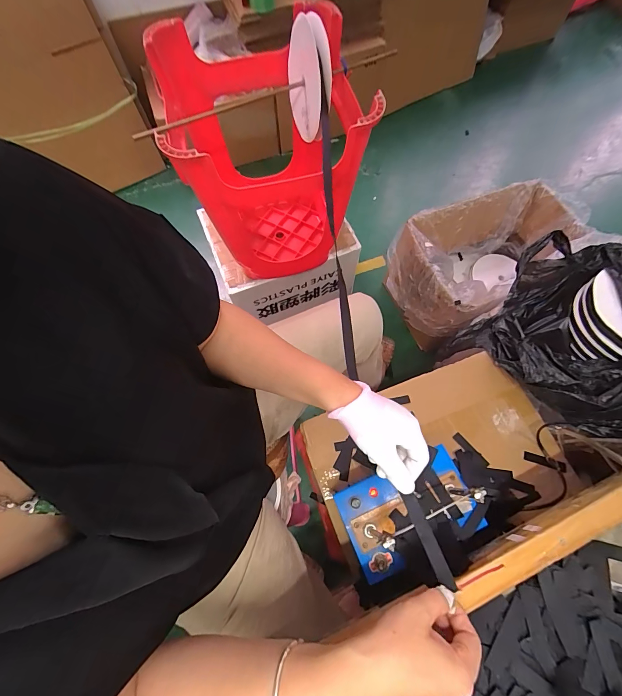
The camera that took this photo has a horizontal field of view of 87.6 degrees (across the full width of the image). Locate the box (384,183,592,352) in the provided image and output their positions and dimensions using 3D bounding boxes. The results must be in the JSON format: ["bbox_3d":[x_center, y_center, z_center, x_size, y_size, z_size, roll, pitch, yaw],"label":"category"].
[{"bbox_3d":[0.543,-0.245,1.056,0.495,0.304,0.346,-16,70,-6],"label":"box"}]

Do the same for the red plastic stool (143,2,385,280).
[{"bbox_3d":[-0.086,-0.386,0.739,0.362,0.448,0.366,-13,69,-5],"label":"red plastic stool"}]

